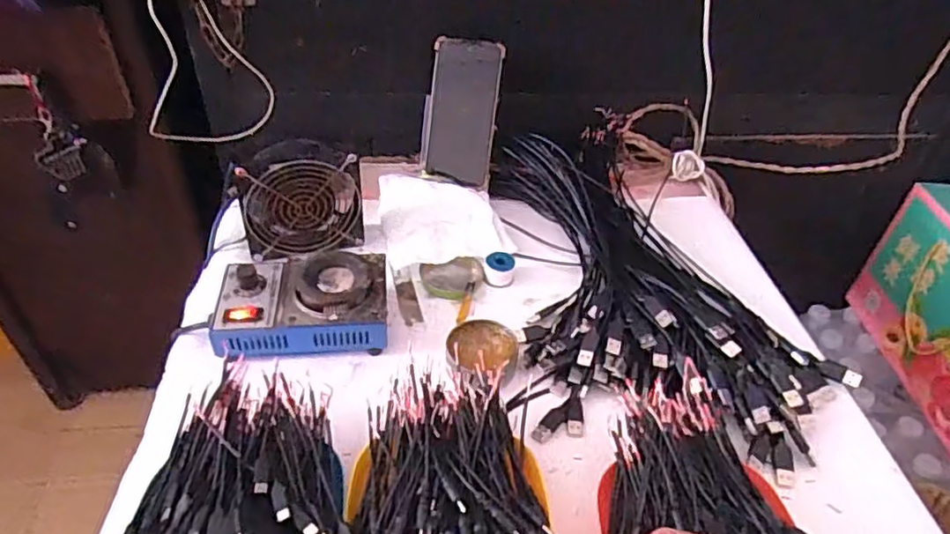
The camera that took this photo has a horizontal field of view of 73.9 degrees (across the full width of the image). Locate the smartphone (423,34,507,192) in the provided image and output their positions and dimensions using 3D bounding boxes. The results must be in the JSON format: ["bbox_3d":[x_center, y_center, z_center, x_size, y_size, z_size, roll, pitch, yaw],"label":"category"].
[{"bbox_3d":[-0.015,-0.179,0.741,0.081,0.163,0.018,10,18,7],"label":"smartphone"}]

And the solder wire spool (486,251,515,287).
[{"bbox_3d":[0.026,0.001,0.658,0.029,0.024,0.026,7,42,4],"label":"solder wire spool"}]

